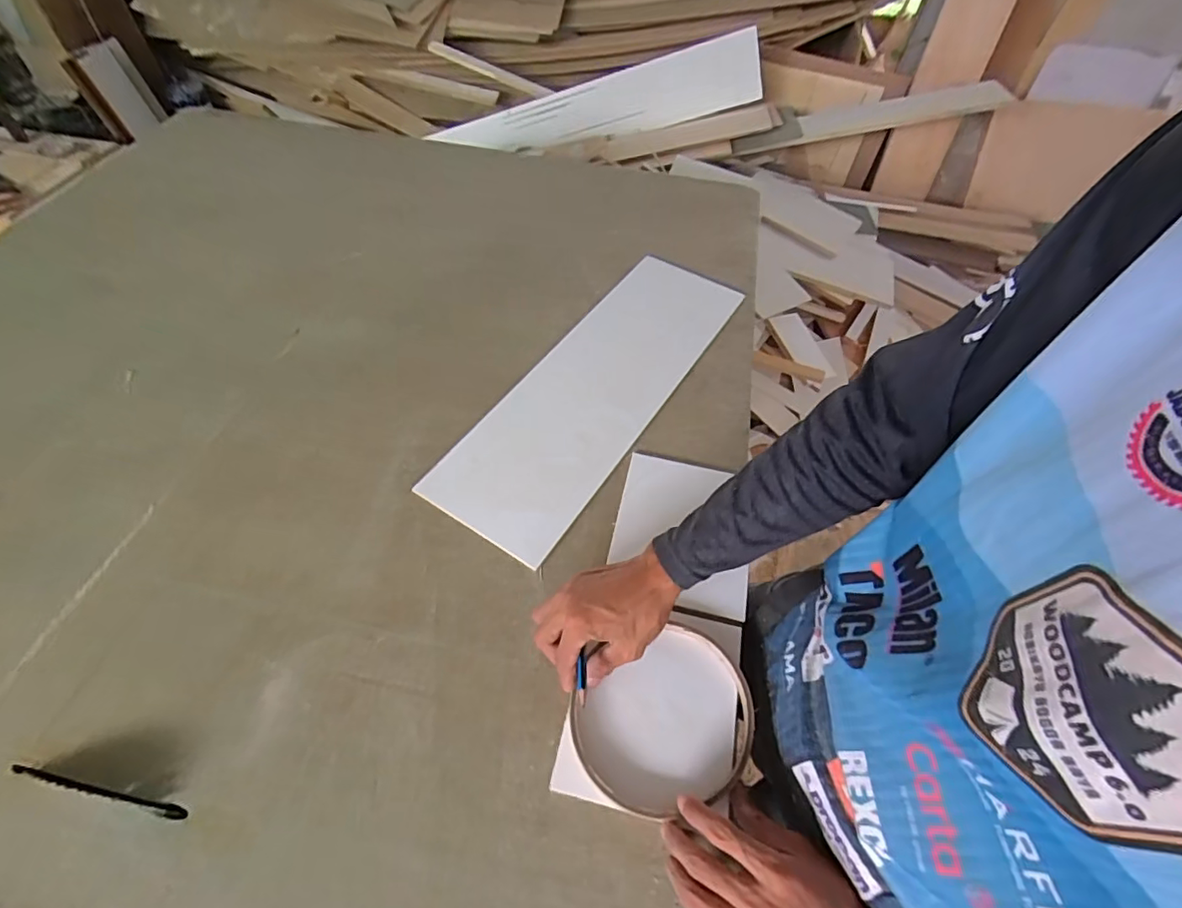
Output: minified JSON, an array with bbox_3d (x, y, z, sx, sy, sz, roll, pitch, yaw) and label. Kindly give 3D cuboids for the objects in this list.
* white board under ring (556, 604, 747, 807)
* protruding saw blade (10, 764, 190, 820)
[{"bbox_3d":[0.059,0.229,0.498,0.146,0.011,0.173,11,56,7],"label":"white board under ring"},{"bbox_3d":[-0.406,0.274,0.439,0.155,0.016,0.008,12,54,5],"label":"protruding saw blade"}]

